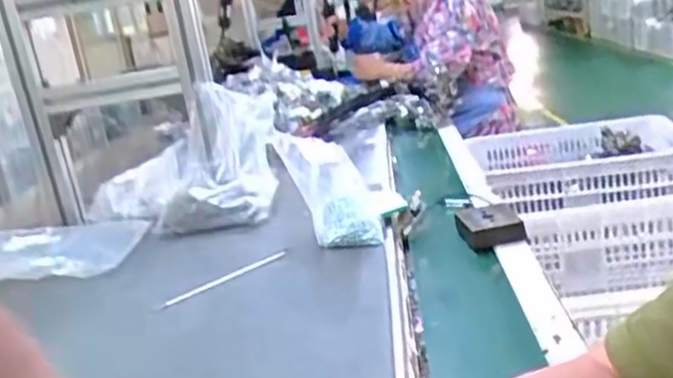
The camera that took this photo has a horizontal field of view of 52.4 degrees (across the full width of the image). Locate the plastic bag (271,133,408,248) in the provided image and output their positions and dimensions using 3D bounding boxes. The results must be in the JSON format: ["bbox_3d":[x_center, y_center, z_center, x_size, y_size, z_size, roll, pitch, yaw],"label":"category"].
[{"bbox_3d":[0.001,-0.006,0.809,0.120,0.135,0.120,-12,18,-12],"label":"plastic bag"}]

